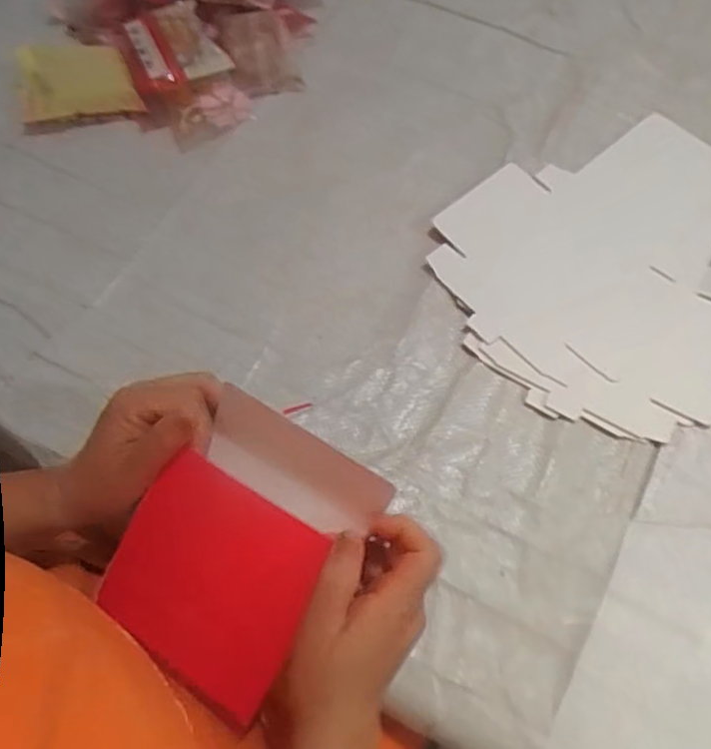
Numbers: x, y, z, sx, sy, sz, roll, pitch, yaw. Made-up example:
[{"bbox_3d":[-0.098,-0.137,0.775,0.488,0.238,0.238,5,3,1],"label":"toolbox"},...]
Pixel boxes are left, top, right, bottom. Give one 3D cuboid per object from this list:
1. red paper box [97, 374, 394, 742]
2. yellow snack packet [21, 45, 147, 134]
[{"bbox_3d":[-0.070,0.110,0.394,0.121,0.067,0.171,31,111,12],"label":"red paper box"},{"bbox_3d":[-0.302,-0.317,0.677,0.121,0.022,0.093,-10,84,-9],"label":"yellow snack packet"}]

